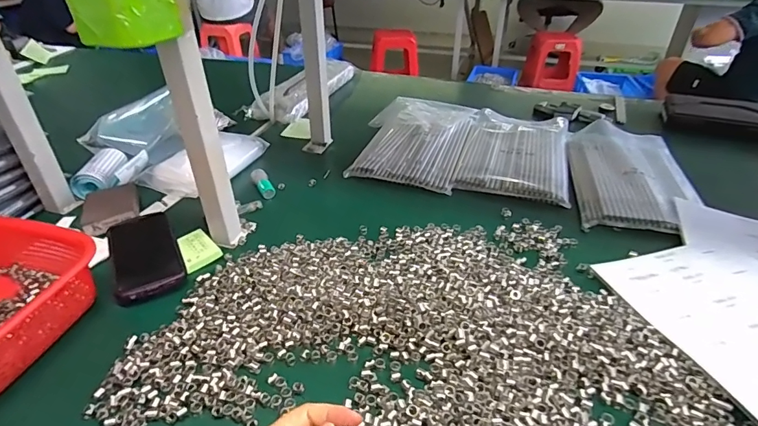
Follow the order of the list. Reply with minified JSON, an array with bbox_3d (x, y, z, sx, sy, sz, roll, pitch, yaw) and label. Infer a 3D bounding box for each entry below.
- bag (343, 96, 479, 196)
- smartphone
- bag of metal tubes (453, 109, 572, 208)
[{"bbox_3d":[0.071,-0.154,0.855,0.196,0.031,0.326,9,34,14],"label":"bag"},{"bbox_3d":[-0.306,0.050,0.569,0.076,0.009,0.170,-18,37,-25],"label":"smartphone"},{"bbox_3d":[0.257,-0.124,0.818,0.181,0.020,0.319,10,34,15],"label":"bag of metal tubes"}]

